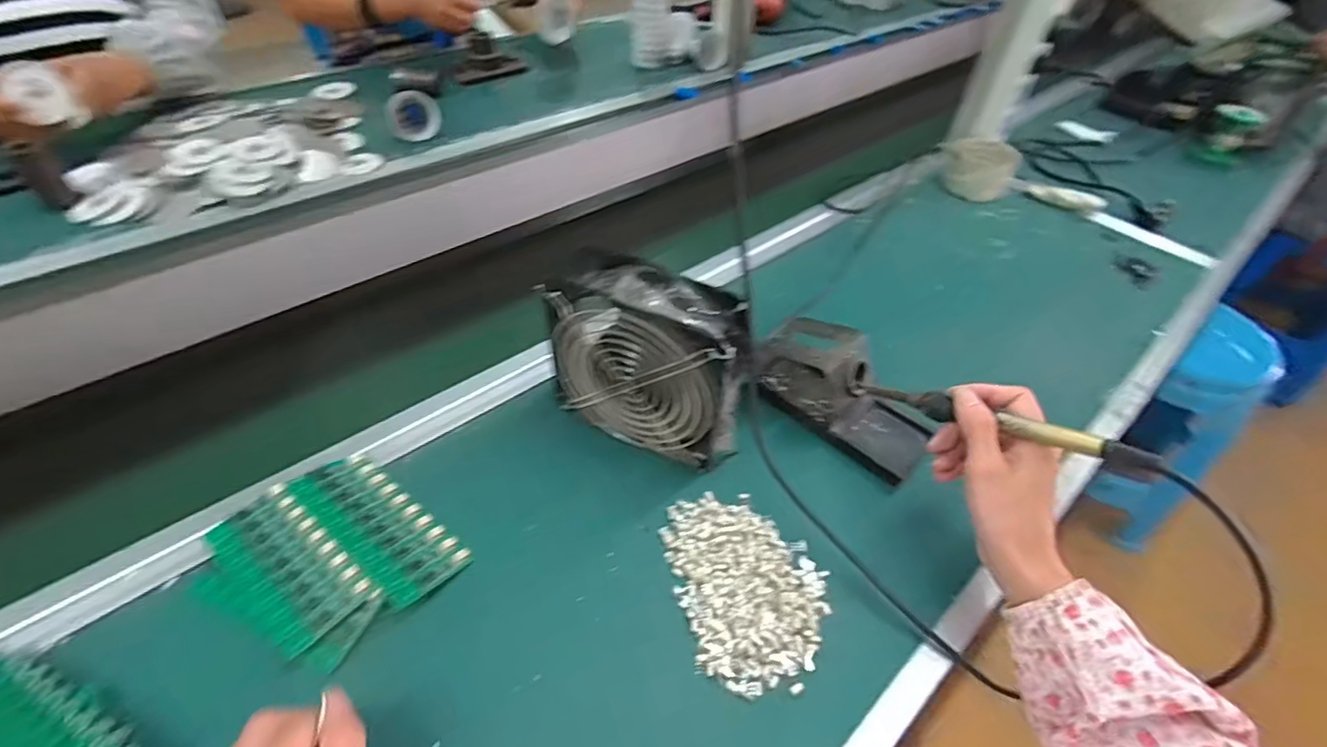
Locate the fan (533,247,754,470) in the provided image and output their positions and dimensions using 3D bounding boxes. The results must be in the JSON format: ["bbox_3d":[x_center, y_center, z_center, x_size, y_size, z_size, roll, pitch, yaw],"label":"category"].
[{"bbox_3d":[-0.011,-0.008,0.452,0.158,0.156,0.055,21,48,16],"label":"fan"}]

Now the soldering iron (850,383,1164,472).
[{"bbox_3d":[0.213,0.031,0.397,0.024,0.023,0.207,-25,21,-26],"label":"soldering iron"}]

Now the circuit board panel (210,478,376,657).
[{"bbox_3d":[-0.254,0.128,0.386,0.121,0.013,0.057,32,51,24],"label":"circuit board panel"}]

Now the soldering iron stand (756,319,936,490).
[{"bbox_3d":[0.159,0.016,0.506,0.081,0.085,0.162,-33,56,-31],"label":"soldering iron stand"}]

